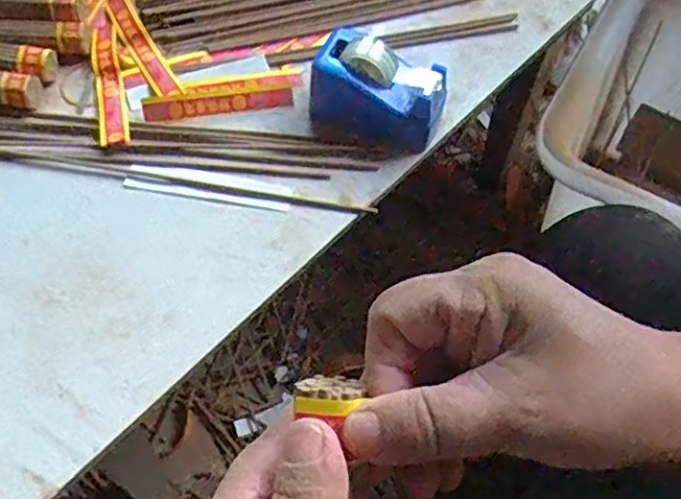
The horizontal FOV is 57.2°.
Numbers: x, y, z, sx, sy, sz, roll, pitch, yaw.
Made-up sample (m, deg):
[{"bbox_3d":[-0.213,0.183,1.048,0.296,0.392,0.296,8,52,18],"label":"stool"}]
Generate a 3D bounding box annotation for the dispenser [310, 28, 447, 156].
[{"bbox_3d":[0.027,-0.116,0.474,0.099,0.054,0.066,25,62,10],"label":"dispenser"}]

